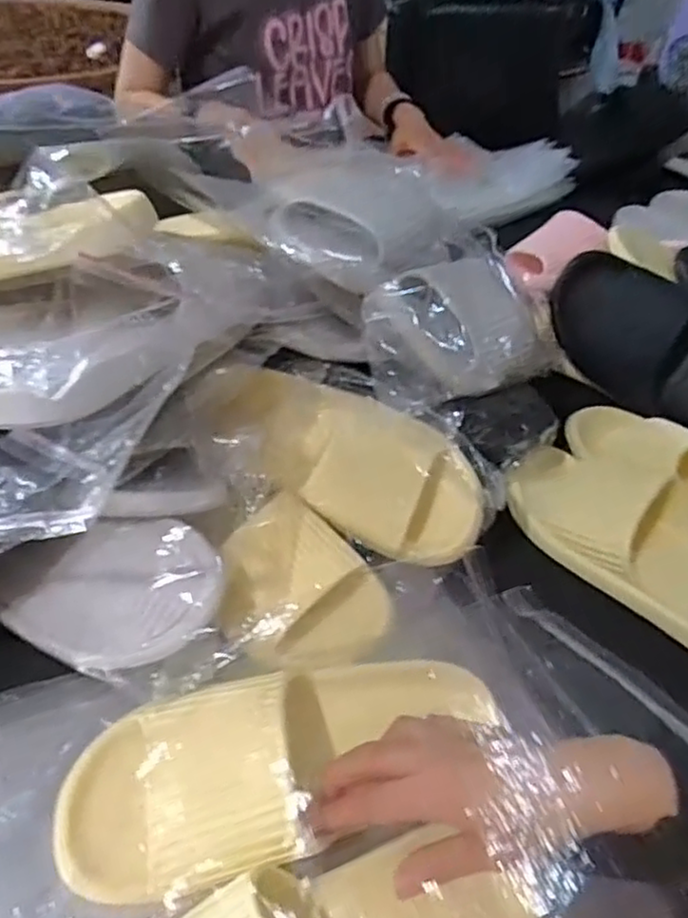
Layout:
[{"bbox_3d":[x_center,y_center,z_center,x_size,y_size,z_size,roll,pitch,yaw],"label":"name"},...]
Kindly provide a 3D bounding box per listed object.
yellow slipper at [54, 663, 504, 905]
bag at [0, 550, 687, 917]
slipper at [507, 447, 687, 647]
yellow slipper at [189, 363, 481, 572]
[{"bbox_3d":[-0.035,0.171,0.415,0.247,0.075,0.094,-15,47,-23],"label":"yellow slipper"},{"bbox_3d":[-0.030,0.205,0.373,0.414,0.095,0.277,-13,47,-19],"label":"bag"},{"bbox_3d":[0.246,0.066,0.562,0.112,0.059,0.266,-23,51,-28],"label":"slipper"},{"bbox_3d":[0.004,-0.001,0.522,0.217,0.054,0.101,28,77,-9],"label":"yellow slipper"}]

